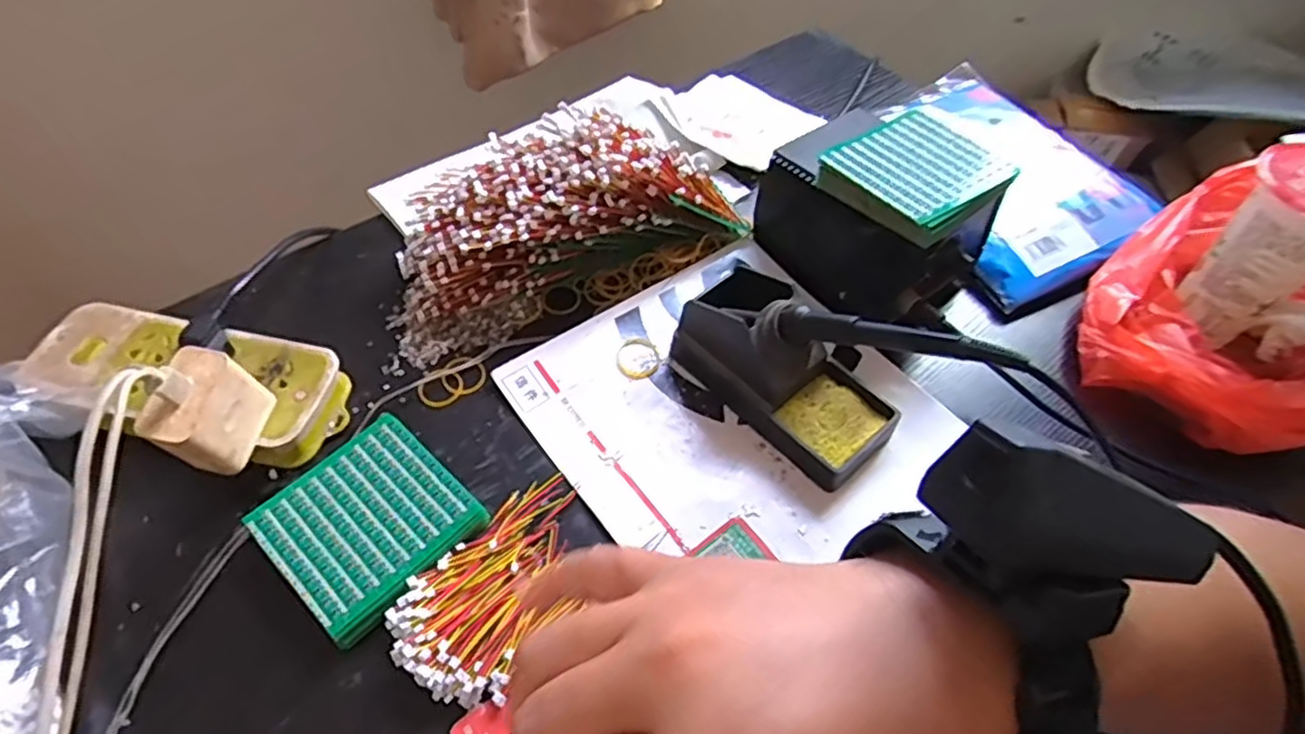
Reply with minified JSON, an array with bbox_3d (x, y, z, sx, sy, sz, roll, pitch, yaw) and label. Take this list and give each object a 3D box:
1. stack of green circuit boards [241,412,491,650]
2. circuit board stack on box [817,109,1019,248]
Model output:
[{"bbox_3d":[-0.167,0.092,0.415,0.101,0.021,0.101,39,60,22],"label":"stack of green circuit boards"},{"bbox_3d":[0.186,-0.136,0.493,0.104,0.023,0.099,-34,62,-25],"label":"circuit board stack on box"}]

